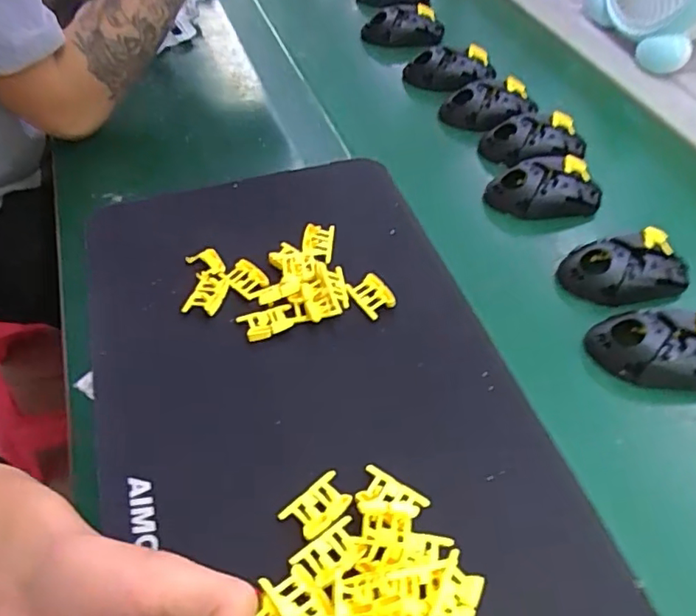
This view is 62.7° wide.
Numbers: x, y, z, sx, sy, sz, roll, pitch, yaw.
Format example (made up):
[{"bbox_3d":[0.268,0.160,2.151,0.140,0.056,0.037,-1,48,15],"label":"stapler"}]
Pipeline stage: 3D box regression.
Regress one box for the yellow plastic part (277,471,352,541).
[{"bbox_3d":[-0.018,0.126,0.363,0.043,0.005,0.028,-35,62,-29],"label":"yellow plastic part"}]

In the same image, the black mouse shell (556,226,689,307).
[{"bbox_3d":[0.253,-0.031,0.518,0.115,0.045,0.067,-10,53,-14],"label":"black mouse shell"}]

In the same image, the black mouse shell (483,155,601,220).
[{"bbox_3d":[0.206,-0.124,0.592,0.120,0.039,0.067,1,51,-5],"label":"black mouse shell"}]

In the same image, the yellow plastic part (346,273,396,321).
[{"bbox_3d":[0.020,-0.011,0.475,0.026,0.014,0.037,-26,58,-24],"label":"yellow plastic part"}]

